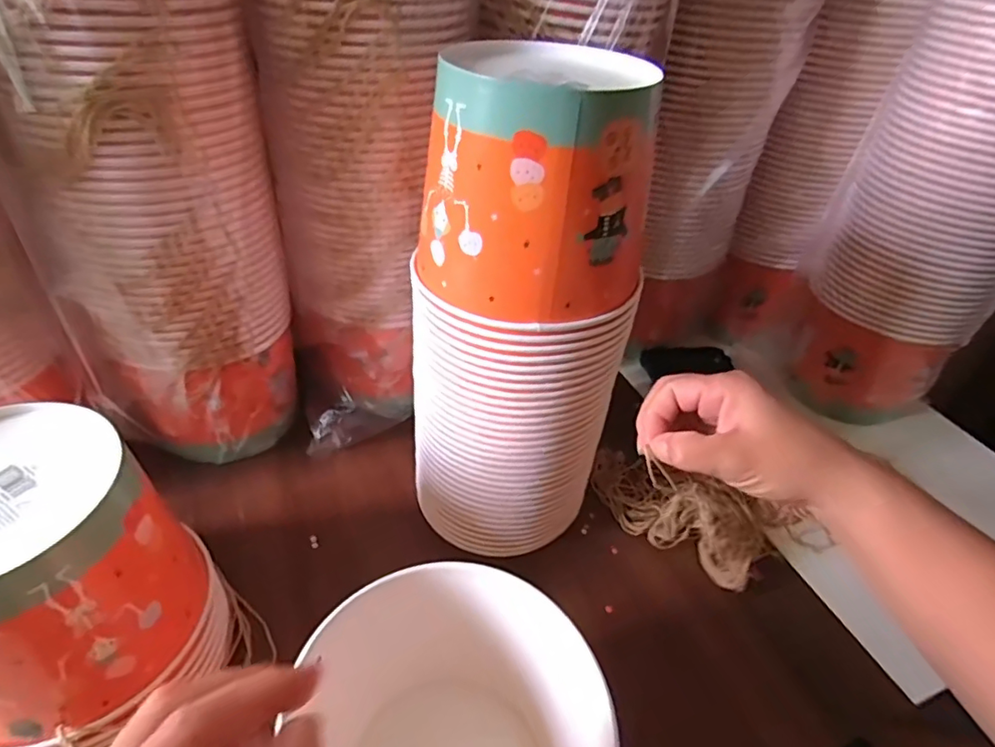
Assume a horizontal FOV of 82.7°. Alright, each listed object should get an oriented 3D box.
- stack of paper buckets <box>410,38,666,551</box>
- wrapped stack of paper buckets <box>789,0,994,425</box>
[{"bbox_3d":[0.020,-0.025,0.434,0.152,0.377,0.121,14,41,10],"label":"stack of paper buckets"},{"bbox_3d":[0.450,-0.169,0.571,0.176,0.445,0.161,28,45,23],"label":"wrapped stack of paper buckets"}]

